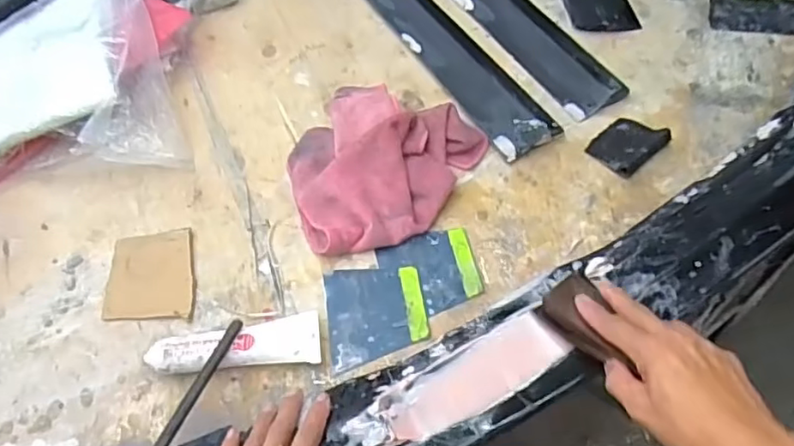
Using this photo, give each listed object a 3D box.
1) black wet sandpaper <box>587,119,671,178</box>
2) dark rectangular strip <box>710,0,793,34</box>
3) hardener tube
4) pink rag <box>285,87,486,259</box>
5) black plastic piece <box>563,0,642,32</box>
[{"bbox_3d":[0.258,-0.090,0.672,0.071,0.020,0.066,-35,59,-18],"label":"black wet sandpaper"},{"bbox_3d":[0.467,-0.271,0.769,0.113,0.006,0.079,13,57,14],"label":"dark rectangular strip"},{"bbox_3d":[-0.157,0.121,0.585,0.163,0.032,0.047,-7,54,0],"label":"hardener tube"},{"bbox_3d":[-0.033,-0.073,0.683,0.199,0.057,0.220,27,61,22],"label":"pink rag"},{"bbox_3d":[0.275,-0.294,0.807,0.084,0.012,0.110,-6,54,0],"label":"black plastic piece"}]

